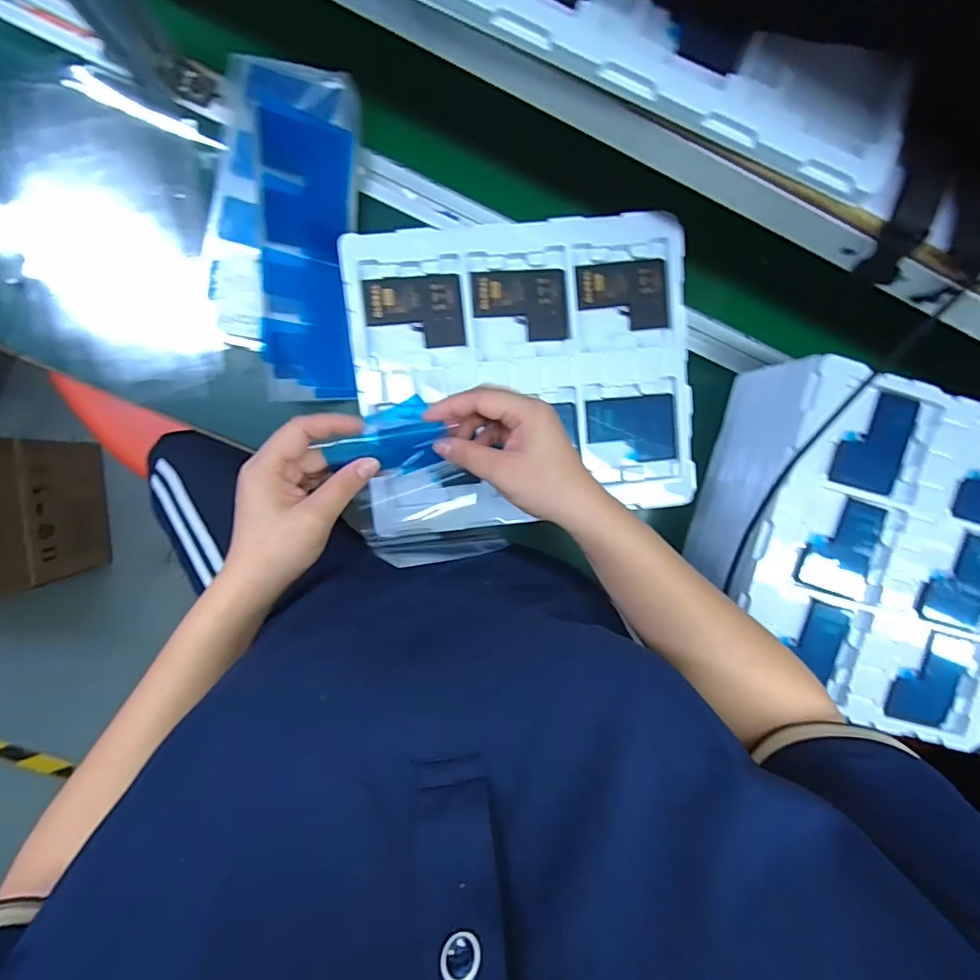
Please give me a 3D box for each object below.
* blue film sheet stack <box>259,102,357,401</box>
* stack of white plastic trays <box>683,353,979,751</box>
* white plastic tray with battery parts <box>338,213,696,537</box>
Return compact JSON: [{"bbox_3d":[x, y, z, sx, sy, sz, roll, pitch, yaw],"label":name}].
[{"bbox_3d":[-0.178,-0.217,0.490,0.097,0.013,0.251,-13,114,-43],"label":"blue film sheet stack"},{"bbox_3d":[0.375,0.060,0.520,0.284,0.127,0.312,19,92,-6],"label":"stack of white plastic trays"},{"bbox_3d":[0.035,-0.110,0.483,0.317,0.023,0.278,-6,95,-5],"label":"white plastic tray with battery parts"}]

